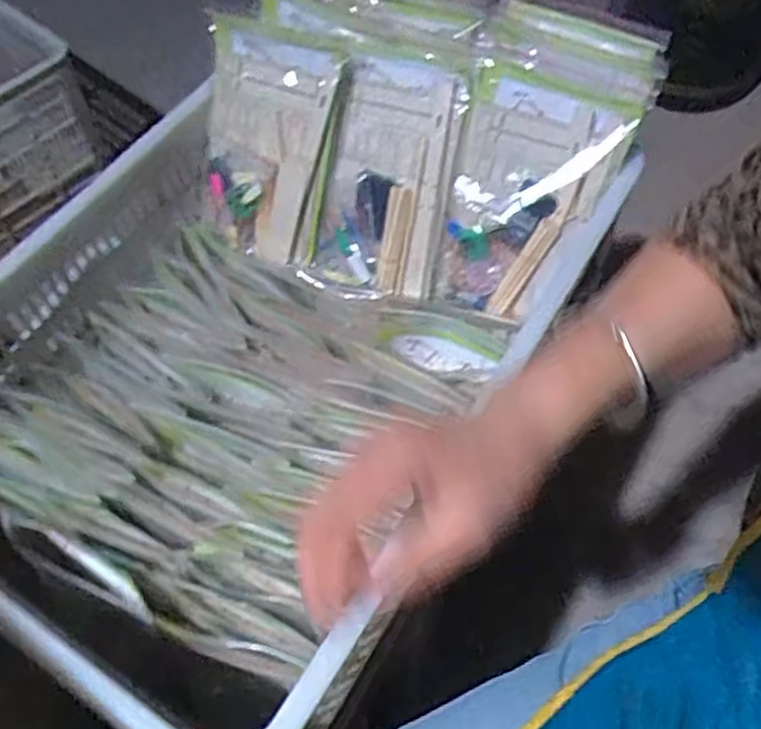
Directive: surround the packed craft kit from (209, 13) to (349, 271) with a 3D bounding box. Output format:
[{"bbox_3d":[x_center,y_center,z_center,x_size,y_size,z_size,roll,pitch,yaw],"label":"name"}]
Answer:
[{"bbox_3d":[-0.115,-0.211,0.715,0.137,0.205,0.027,19,21,12],"label":"packed craft kit"}]

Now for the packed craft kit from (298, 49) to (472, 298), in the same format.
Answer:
[{"bbox_3d":[0.005,-0.169,0.691,0.126,0.215,0.021,18,18,14],"label":"packed craft kit"}]

